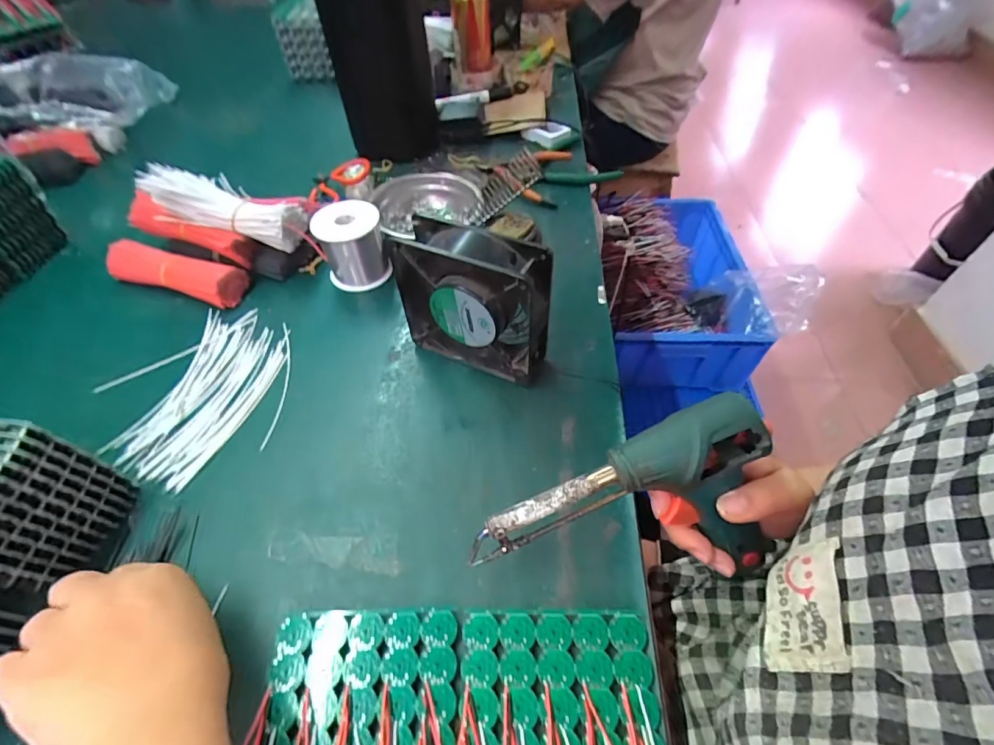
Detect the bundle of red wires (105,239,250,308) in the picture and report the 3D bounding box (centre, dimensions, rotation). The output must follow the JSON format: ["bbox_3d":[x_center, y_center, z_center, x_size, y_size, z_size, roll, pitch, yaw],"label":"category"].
[{"bbox_3d":[-0.337,-0.105,0.475,0.156,0.034,0.040,13,52,13],"label":"bundle of red wires"}]

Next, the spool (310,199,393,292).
[{"bbox_3d":[-0.148,-0.130,0.469,0.063,0.071,0.063,-1,50,1],"label":"spool"}]

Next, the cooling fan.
[{"bbox_3d":[-0.018,-0.057,0.371,0.121,0.123,0.044,21,54,19],"label":"cooling fan"}]

